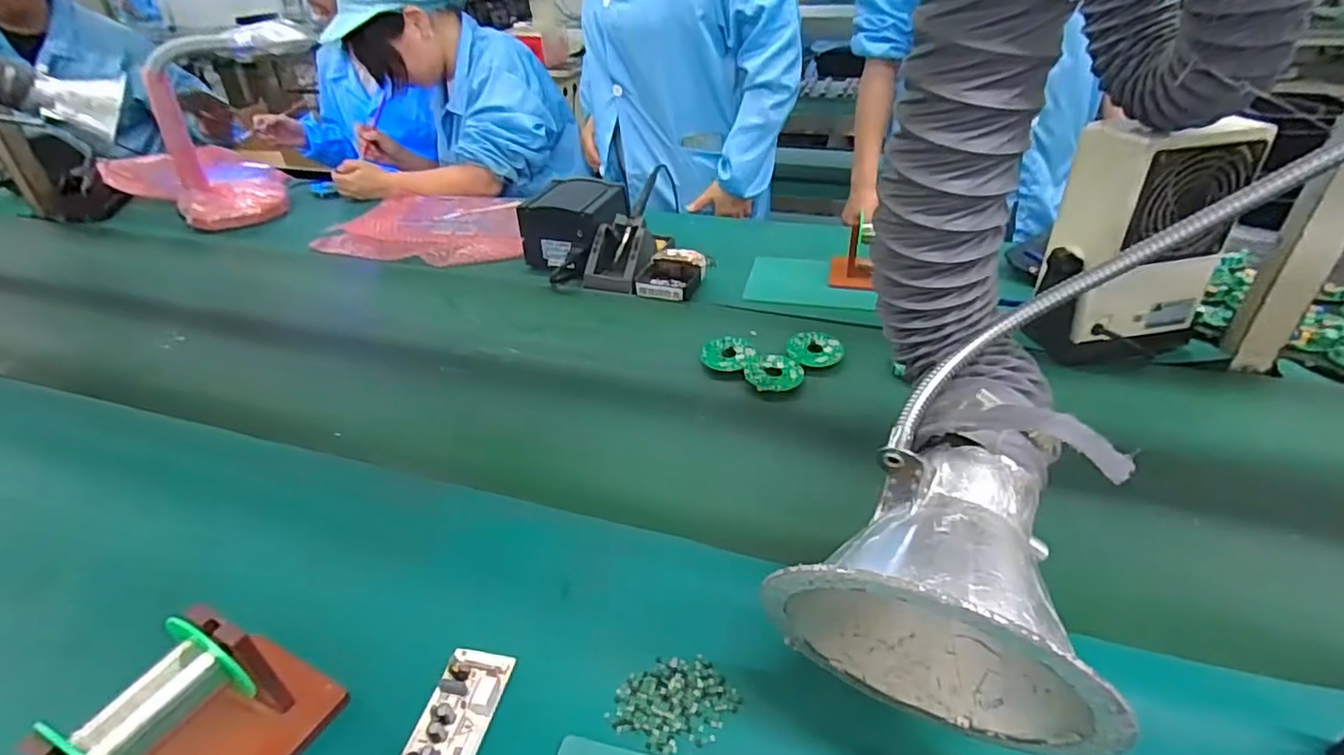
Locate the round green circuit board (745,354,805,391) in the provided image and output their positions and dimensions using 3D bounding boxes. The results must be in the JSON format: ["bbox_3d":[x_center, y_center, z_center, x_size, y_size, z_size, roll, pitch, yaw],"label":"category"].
[{"bbox_3d":[0.118,-0.008,0.723,0.063,0.011,0.060,-1,38,0],"label":"round green circuit board"}]

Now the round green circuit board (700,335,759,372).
[{"bbox_3d":[0.069,-0.030,0.755,0.063,0.007,0.060,27,56,30],"label":"round green circuit board"}]

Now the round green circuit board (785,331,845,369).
[{"bbox_3d":[0.171,-0.034,0.756,0.064,0.009,0.068,1,35,5],"label":"round green circuit board"}]

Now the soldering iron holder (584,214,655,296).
[{"bbox_3d":[-0.076,-0.179,0.923,0.080,0.073,0.102,17,39,26],"label":"soldering iron holder"}]

